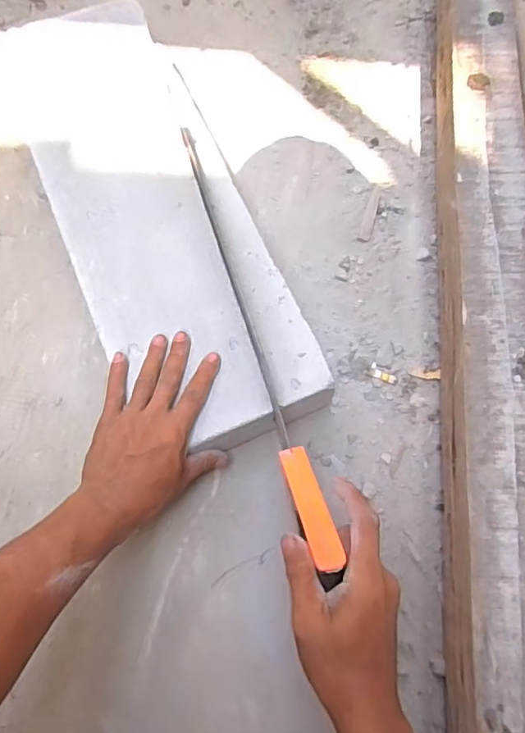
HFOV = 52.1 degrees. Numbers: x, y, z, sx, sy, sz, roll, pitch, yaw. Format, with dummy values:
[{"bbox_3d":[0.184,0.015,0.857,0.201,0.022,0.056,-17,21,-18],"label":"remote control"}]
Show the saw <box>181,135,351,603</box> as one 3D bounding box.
[{"bbox_3d":[-0.015,-0.044,0.541,0.026,0.072,0.516,-15,58,-6],"label":"saw"}]

